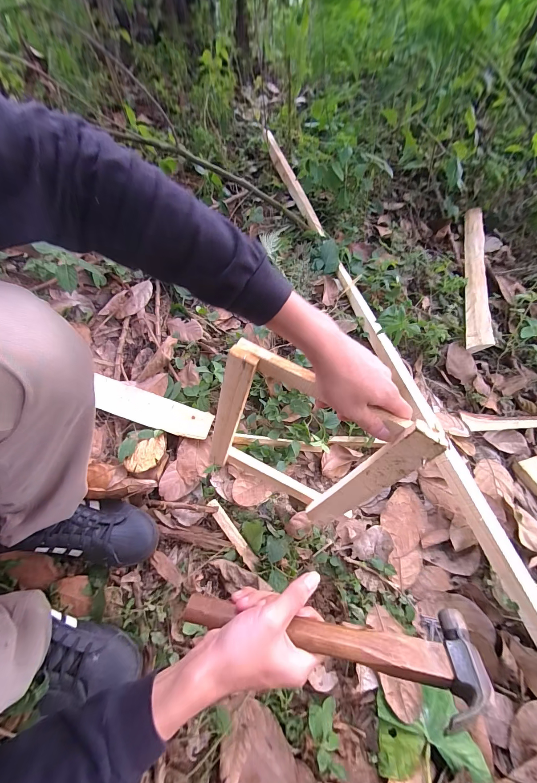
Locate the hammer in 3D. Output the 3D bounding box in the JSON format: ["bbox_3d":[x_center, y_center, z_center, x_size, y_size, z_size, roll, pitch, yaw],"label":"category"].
[{"bbox_3d":[0.053,0.236,0.286,0.274,0.044,0.070,4,60,9],"label":"hammer"}]

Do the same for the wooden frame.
[{"bbox_3d":[0.040,0.080,0.420,0.244,0.285,0.044,29,51,9],"label":"wooden frame"}]

